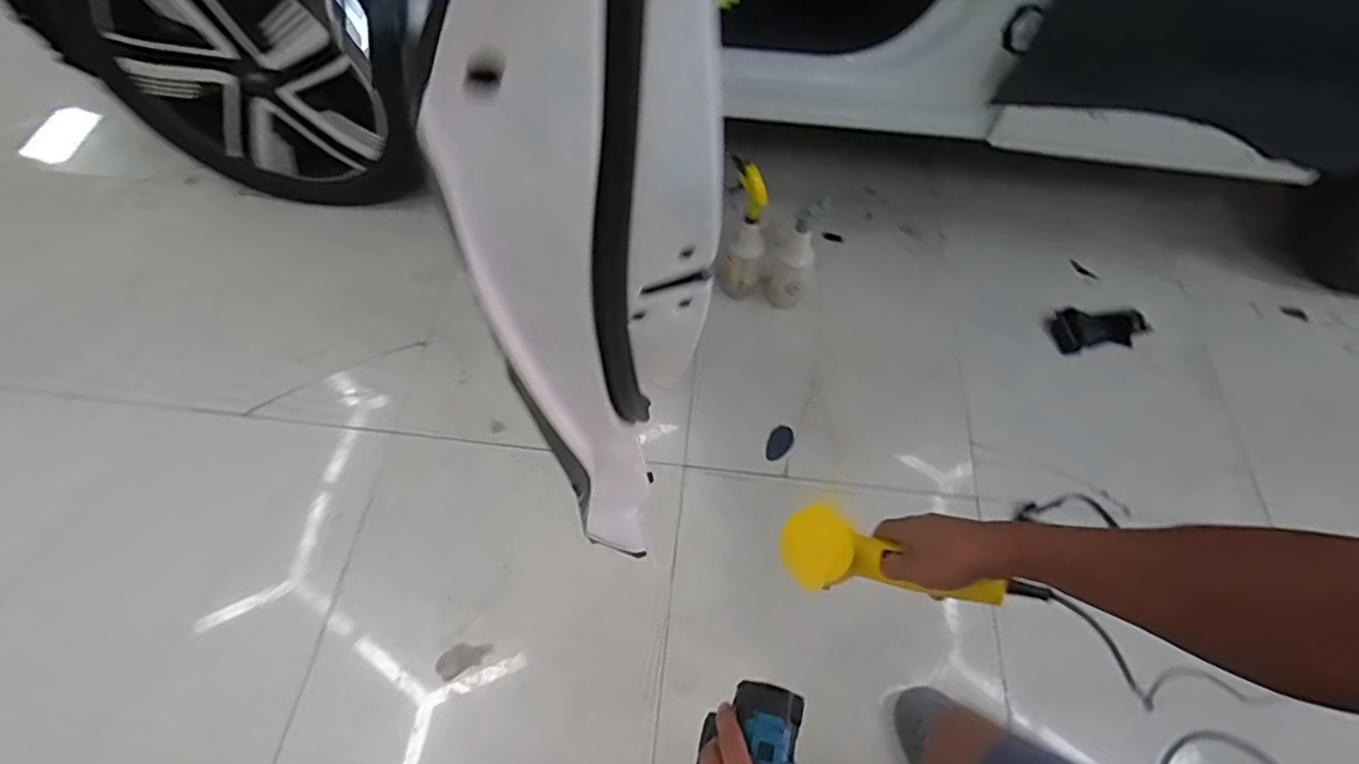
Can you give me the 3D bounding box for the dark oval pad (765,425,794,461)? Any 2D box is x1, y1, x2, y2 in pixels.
[{"bbox_3d":[0.209,0.127,1.321,0.049,0.015,0.088,27,63,13],"label":"dark oval pad"}]

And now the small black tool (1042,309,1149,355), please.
[{"bbox_3d":[0.986,-0.127,1.474,0.235,0.050,0.120,-4,61,-4],"label":"small black tool"}]

